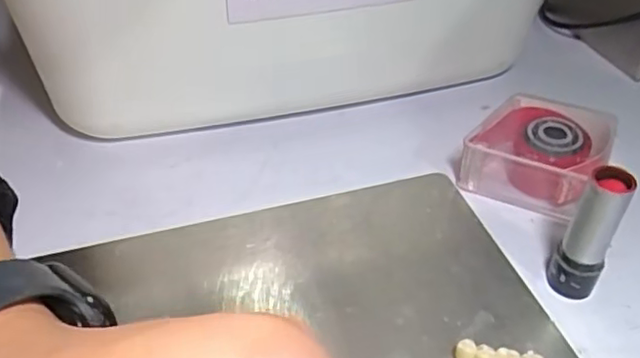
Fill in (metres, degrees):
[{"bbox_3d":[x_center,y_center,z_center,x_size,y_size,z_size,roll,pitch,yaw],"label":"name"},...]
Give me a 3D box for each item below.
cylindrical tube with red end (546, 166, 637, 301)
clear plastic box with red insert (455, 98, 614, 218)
[{"bbox_3d":[0.105,0.023,0.244,0.019,0.061,0.016,21,47,23],"label":"cylindrical tube with red end"},{"bbox_3d":[0.107,-0.012,0.302,0.055,0.031,0.054,28,51,29],"label":"clear plastic box with red insert"}]

